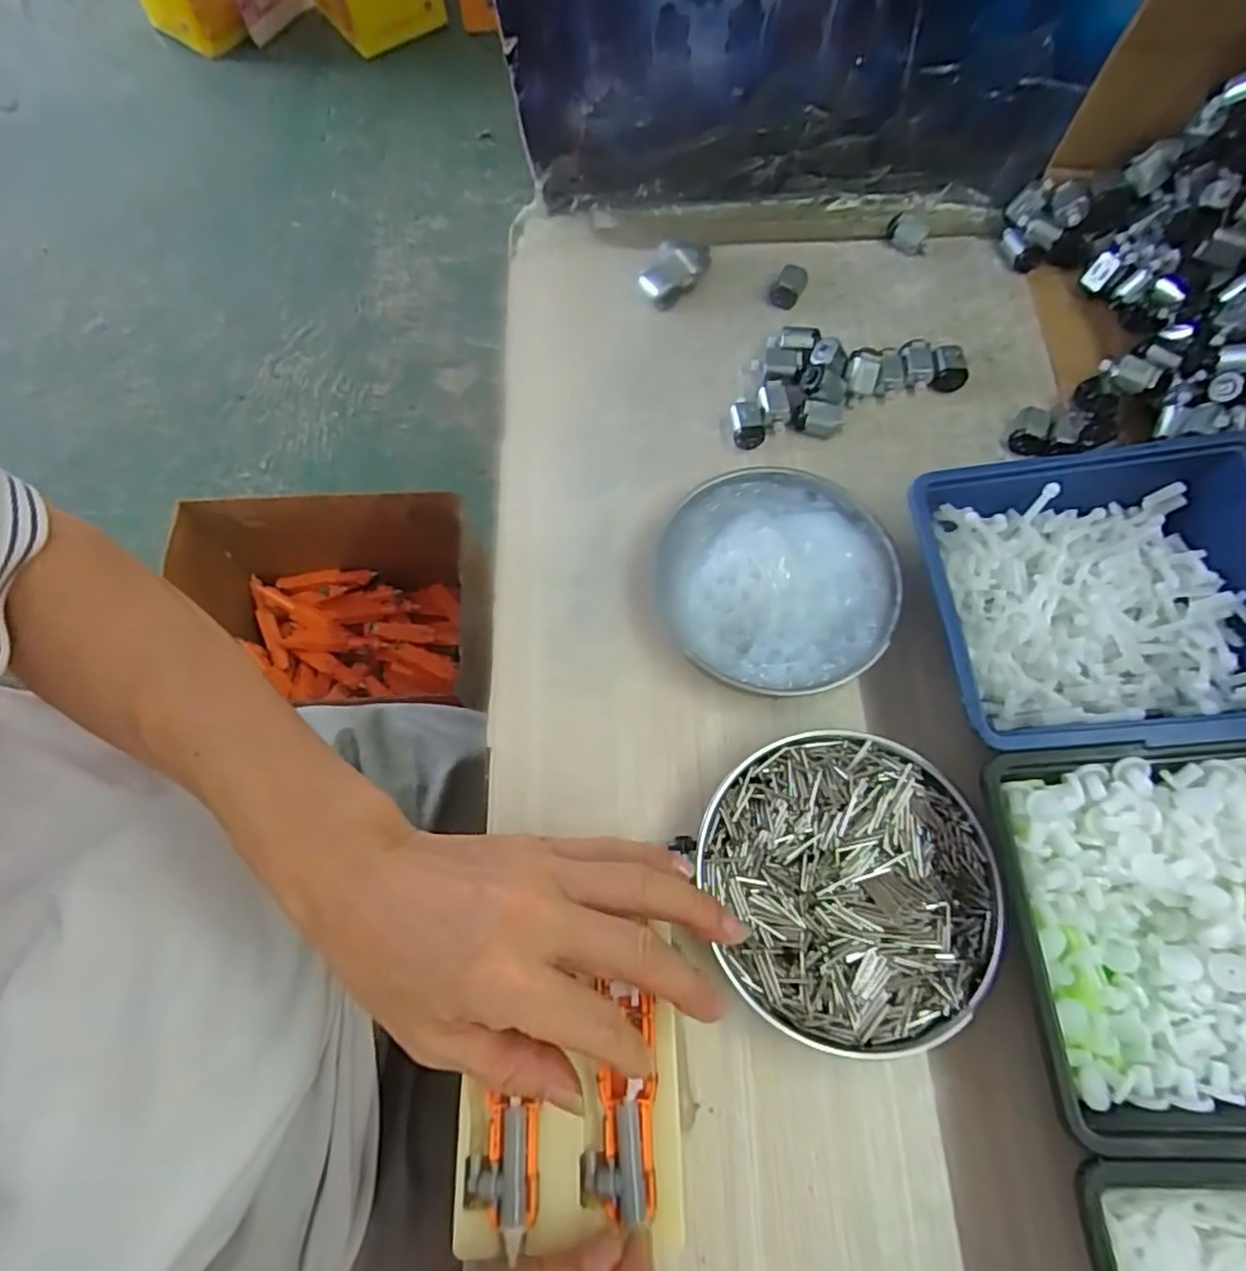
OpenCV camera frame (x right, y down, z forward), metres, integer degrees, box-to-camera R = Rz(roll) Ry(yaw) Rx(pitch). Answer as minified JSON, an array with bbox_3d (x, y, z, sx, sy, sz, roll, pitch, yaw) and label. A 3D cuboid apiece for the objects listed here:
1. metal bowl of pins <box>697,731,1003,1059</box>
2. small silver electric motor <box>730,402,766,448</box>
[{"bbox_3d":[0.104,0.114,0.317,0.127,0.022,0.130,0,69,1],"label":"metal bowl of pins"},{"bbox_3d":[0.077,-0.129,0.421,0.020,0.014,0.026,-4,69,-1],"label":"small silver electric motor"}]

